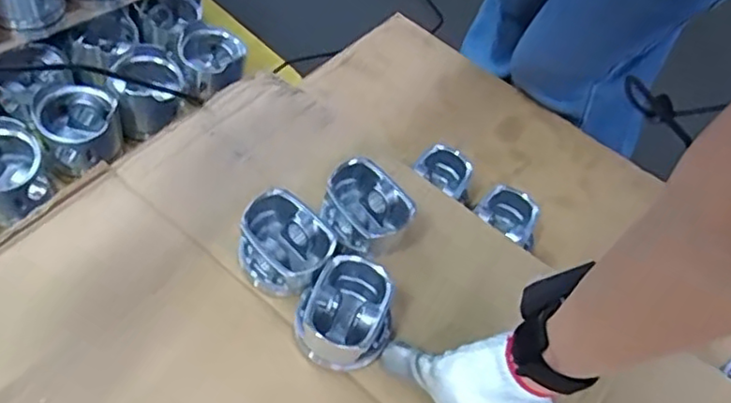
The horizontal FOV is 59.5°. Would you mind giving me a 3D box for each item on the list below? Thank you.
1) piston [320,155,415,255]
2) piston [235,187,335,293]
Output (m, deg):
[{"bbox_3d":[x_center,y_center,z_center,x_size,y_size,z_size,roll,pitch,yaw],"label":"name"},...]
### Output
[{"bbox_3d":[-0.003,0.005,0.544,0.071,0.050,0.059,44,57,17],"label":"piston"},{"bbox_3d":[-0.068,0.035,0.514,0.063,0.046,0.074,-34,69,-30],"label":"piston"}]

